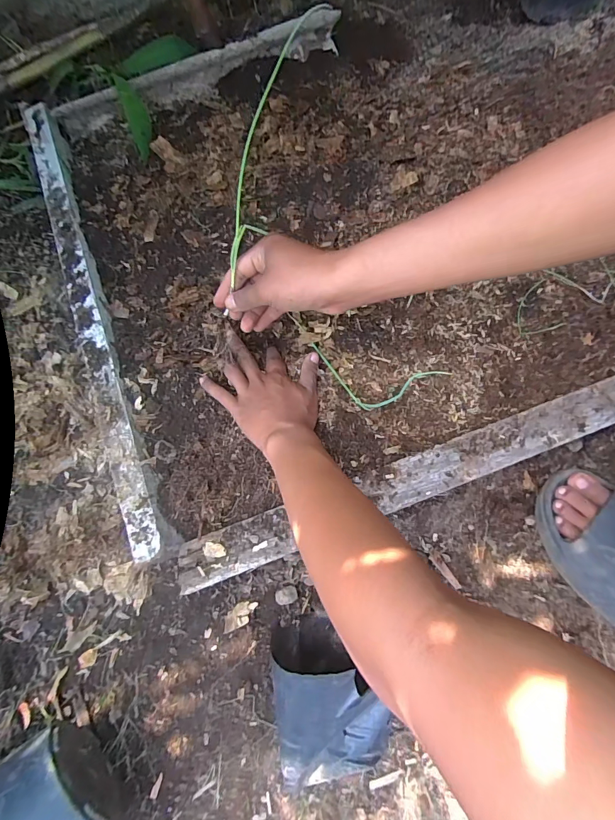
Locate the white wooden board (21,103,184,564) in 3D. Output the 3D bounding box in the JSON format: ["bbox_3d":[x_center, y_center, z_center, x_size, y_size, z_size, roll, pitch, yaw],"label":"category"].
[{"bbox_3d":[-0.308,-0.167,0.522,0.042,0.025,0.734,-22,72,-5],"label":"white wooden board"}]

